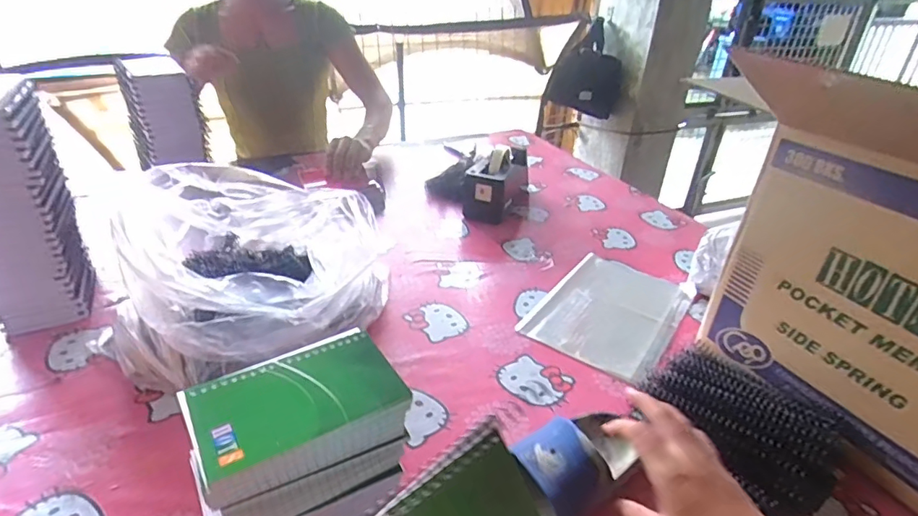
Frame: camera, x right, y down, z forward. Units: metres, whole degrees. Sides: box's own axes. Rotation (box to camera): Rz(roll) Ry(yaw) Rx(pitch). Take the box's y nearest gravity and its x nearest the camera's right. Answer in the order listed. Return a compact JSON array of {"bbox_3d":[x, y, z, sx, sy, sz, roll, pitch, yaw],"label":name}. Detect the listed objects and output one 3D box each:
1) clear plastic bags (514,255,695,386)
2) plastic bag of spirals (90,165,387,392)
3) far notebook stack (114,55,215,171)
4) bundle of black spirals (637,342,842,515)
[{"bbox_3d":[0.220,0.069,0.725,0.171,0.014,0.255,23,36,29],"label":"clear plastic bags"},{"bbox_3d":[-0.243,0.020,0.610,0.299,0.175,0.274,-1,31,-7],"label":"plastic bag of spirals"},{"bbox_3d":[-0.516,-0.243,0.908,0.126,0.213,0.145,-15,36,-28],"label":"far notebook stack"},{"bbox_3d":[0.296,0.160,0.522,0.116,0.063,0.178,-16,36,-30],"label":"bundle of black spirals"}]

